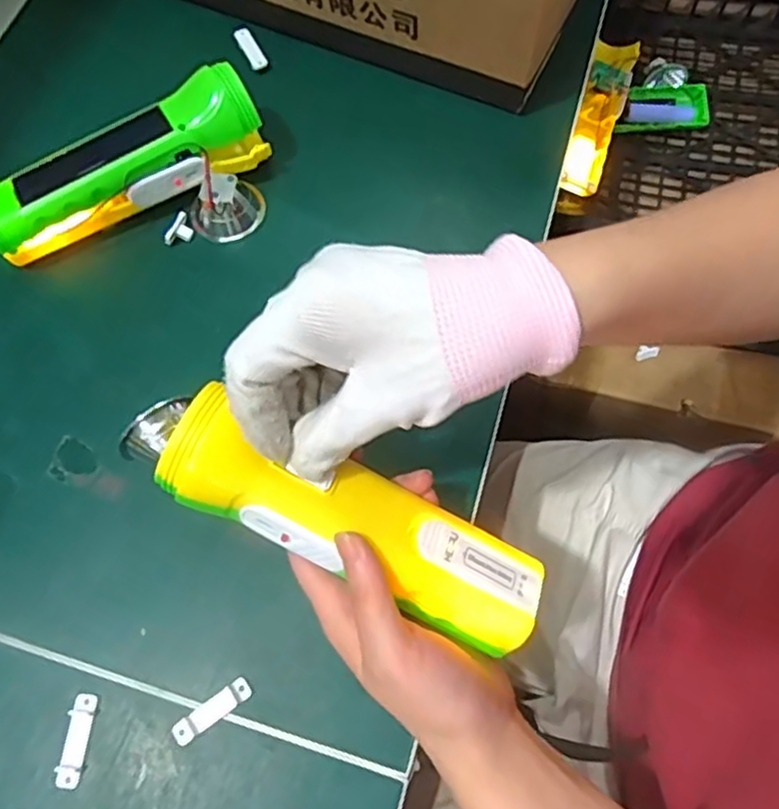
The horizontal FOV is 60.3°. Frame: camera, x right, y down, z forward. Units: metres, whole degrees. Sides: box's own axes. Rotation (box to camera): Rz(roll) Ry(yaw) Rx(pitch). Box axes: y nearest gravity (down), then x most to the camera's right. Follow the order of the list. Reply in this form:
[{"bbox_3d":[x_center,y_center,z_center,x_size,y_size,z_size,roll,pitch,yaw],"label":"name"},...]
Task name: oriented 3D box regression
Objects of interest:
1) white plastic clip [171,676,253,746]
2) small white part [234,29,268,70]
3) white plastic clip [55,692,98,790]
[{"bbox_3d":[-0.080,0.138,0.302,0.038,0.004,0.010,-34,70,-12],"label":"white plastic clip"},{"bbox_3d":[-0.093,-0.238,0.448,0.010,0.006,0.035,-28,69,-9],"label":"small white part"},{"bbox_3d":[-0.140,0.149,0.299,0.011,0.004,0.038,3,67,3],"label":"white plastic clip"}]

